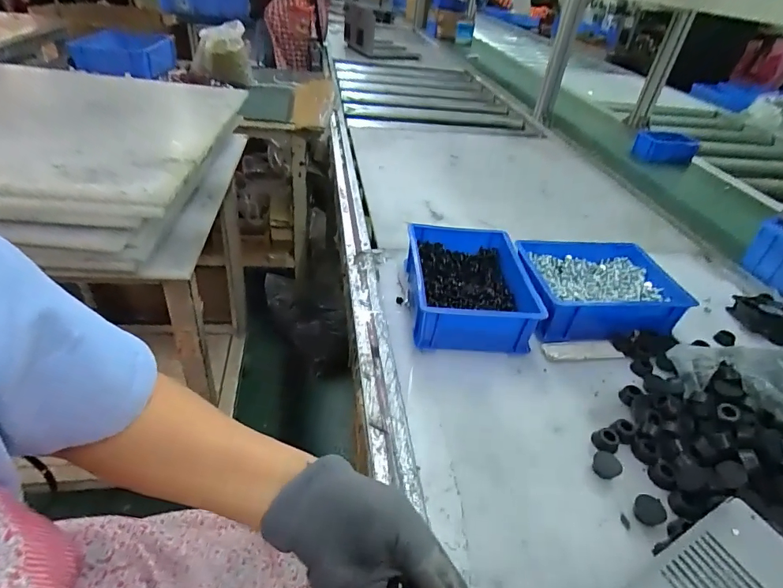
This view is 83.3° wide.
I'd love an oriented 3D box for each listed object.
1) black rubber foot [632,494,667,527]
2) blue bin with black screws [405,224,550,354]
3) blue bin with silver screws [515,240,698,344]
[{"bbox_3d":[0.222,0.188,0.379,0.025,0.009,0.025,-12,50,15],"label":"black rubber foot"},{"bbox_3d":[0.098,-0.008,0.584,0.147,0.074,0.199,5,37,-5],"label":"blue bin with black screws"},{"bbox_3d":[0.275,-0.004,0.603,0.205,0.065,0.162,1,37,-11],"label":"blue bin with silver screws"}]

